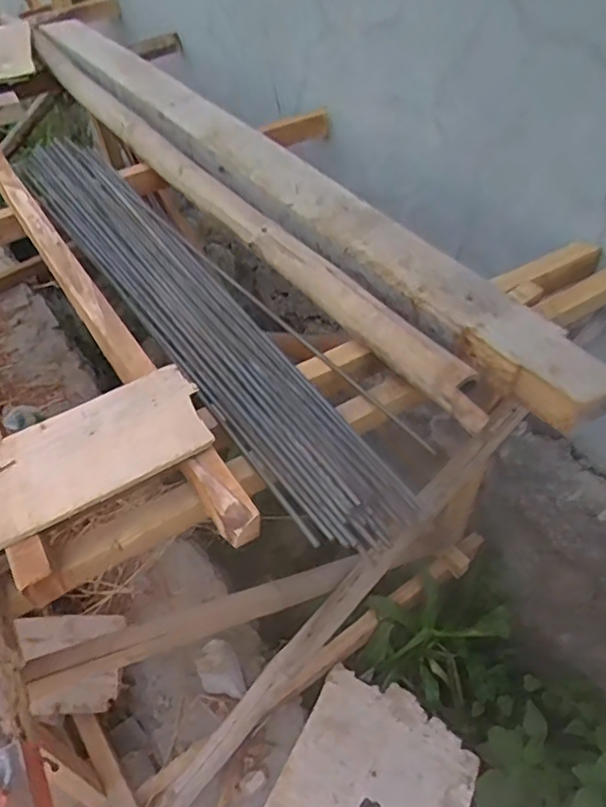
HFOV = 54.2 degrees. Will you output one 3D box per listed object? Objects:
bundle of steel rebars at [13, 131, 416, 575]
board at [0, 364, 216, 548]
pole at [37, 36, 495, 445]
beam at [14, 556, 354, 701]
[{"bbox_3d":[-0.224,-0.195,0.981,0.159,0.054,1.144,-29,53,-19],"label":"bundle of steel rebars"},{"bbox_3d":[-0.295,0.073,0.687,0.368,0.018,0.146,-27,53,-17],"label":"board"},{"bbox_3d":[-0.218,-0.436,1.146,0.069,0.068,1.521,-31,54,-20],"label":"pole"},{"bbox_3d":[-0.124,0.358,1.022,0.664,0.046,0.074,-4,40,-42],"label":"beam"}]

